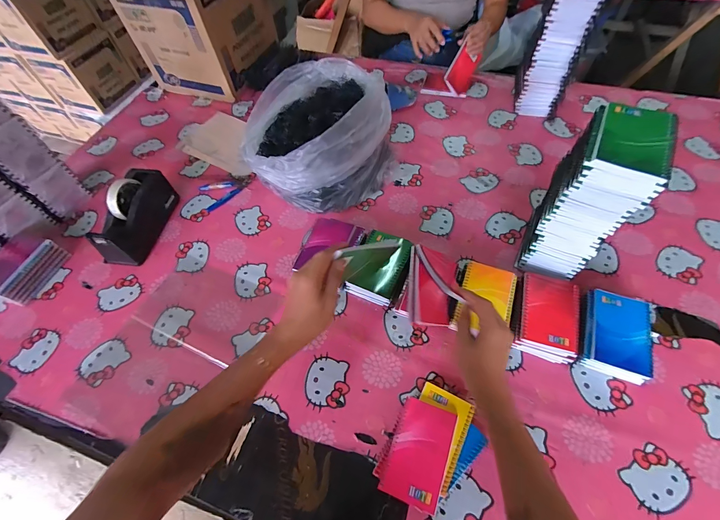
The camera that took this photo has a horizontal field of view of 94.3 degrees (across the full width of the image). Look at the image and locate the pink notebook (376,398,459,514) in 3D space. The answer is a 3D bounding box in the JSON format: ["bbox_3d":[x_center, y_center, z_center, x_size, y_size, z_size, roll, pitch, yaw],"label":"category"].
[{"bbox_3d":[0.085,0.274,0.479,0.079,0.005,0.128,17,63,16],"label":"pink notebook"}]

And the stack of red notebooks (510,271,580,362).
[{"bbox_3d":[0.318,0.097,0.577,0.095,0.042,0.145,15,59,13],"label":"stack of red notebooks"}]

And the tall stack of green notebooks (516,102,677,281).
[{"bbox_3d":[0.354,-0.081,0.543,0.096,0.286,0.131,22,61,17],"label":"tall stack of green notebooks"}]

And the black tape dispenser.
[{"bbox_3d":[-0.489,-0.099,0.708,0.087,0.124,0.204,6,57,8],"label":"black tape dispenser"}]

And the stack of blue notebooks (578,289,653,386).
[{"bbox_3d":[0.411,0.123,0.545,0.095,0.046,0.138,18,60,15],"label":"stack of blue notebooks"}]

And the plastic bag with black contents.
[{"bbox_3d":[-0.087,-0.292,0.774,0.308,0.177,0.339,-3,57,2],"label":"plastic bag with black contents"}]

